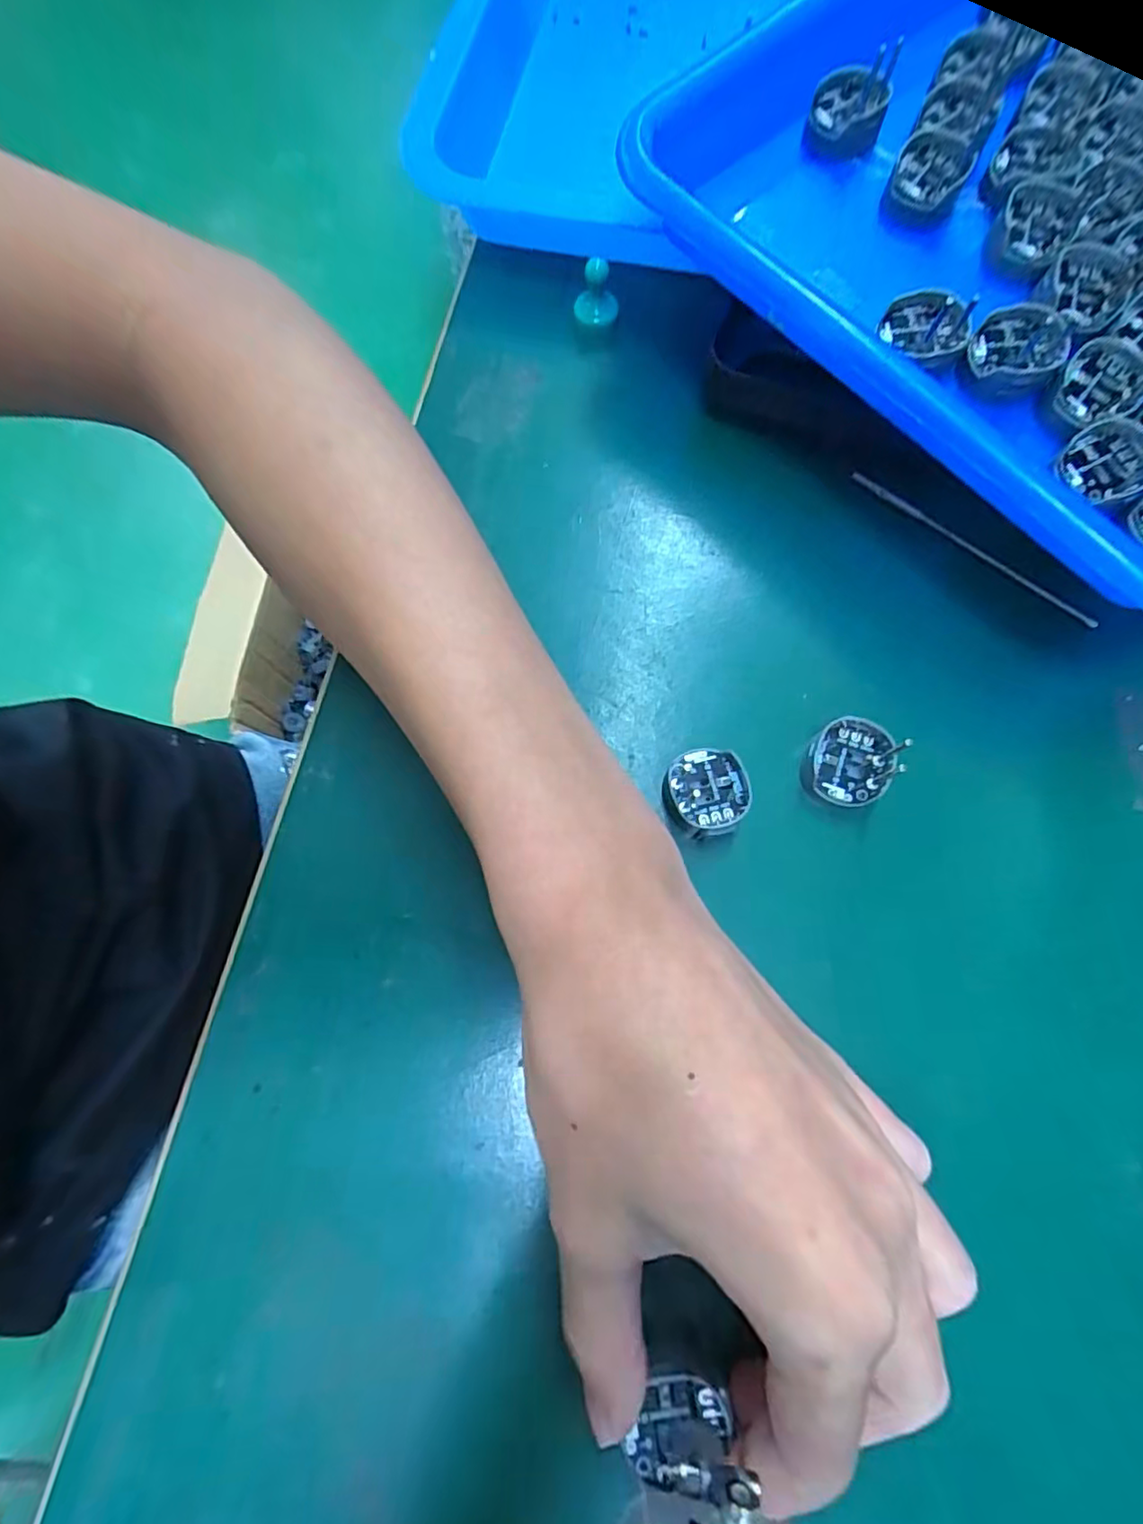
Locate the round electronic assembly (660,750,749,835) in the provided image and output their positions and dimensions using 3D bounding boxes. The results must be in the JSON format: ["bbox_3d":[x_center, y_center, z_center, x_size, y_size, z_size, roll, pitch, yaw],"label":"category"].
[{"bbox_3d":[0.043,0.010,0.197,0.026,0.012,0.027,0,74,1],"label":"round electronic assembly"}]

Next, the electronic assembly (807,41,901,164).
[{"bbox_3d":[0.102,-0.242,0.221,0.026,0.024,0.023,19,75,6],"label":"electronic assembly"}]

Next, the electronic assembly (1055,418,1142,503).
[{"bbox_3d":[0.167,-0.093,0.188,0.034,0.005,0.024,-32,76,-8],"label":"electronic assembly"}]

